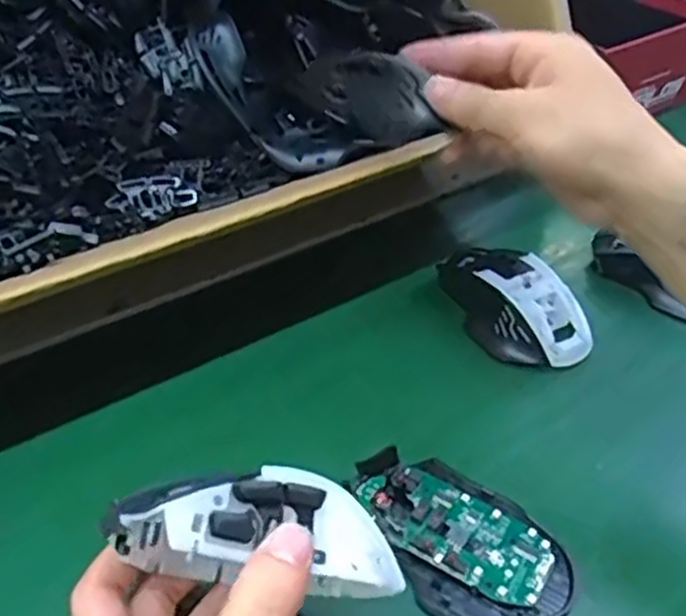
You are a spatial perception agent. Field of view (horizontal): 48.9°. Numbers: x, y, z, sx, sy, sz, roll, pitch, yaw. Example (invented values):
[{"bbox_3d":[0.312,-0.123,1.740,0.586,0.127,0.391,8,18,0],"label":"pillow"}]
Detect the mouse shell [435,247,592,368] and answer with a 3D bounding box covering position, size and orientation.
[{"bbox_3d":[0.110,-0.007,0.497,0.066,0.034,0.109,-23,48,-26],"label":"mouse shell"}]

